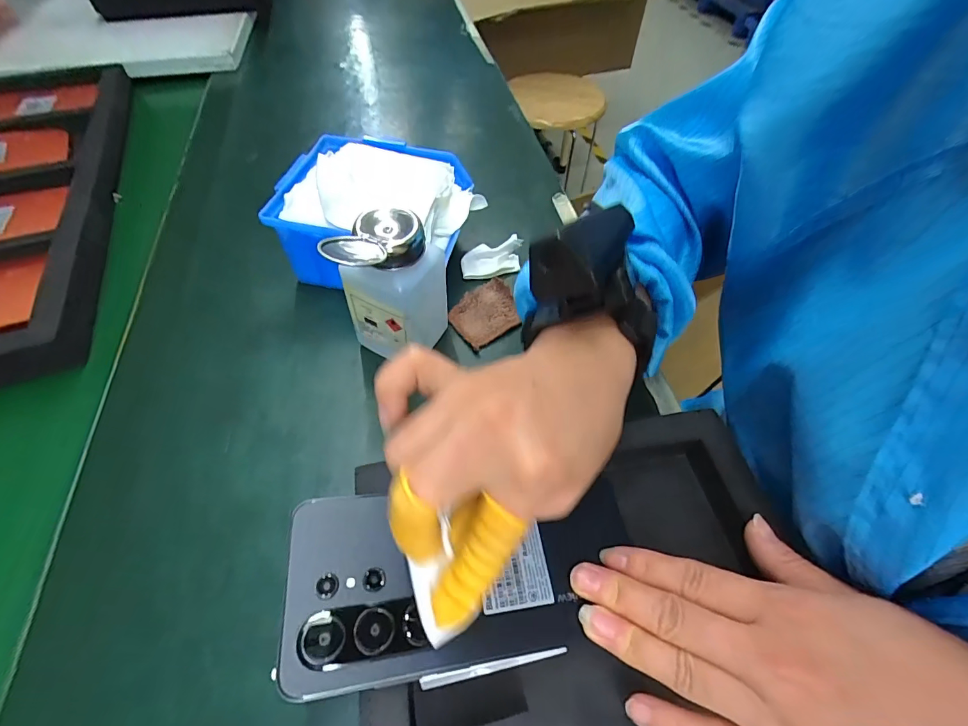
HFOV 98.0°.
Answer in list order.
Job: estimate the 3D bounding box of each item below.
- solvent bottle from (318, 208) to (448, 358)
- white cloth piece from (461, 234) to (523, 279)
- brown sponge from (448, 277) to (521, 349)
[{"bbox_3d":[-0.056,-0.048,0.278,0.057,0.101,0.060,18,57,11],"label":"solvent bottle"},{"bbox_3d":[0.007,-0.091,0.369,0.053,0.021,0.035,-7,56,-6],"label":"white cloth piece"},{"bbox_3d":[0.001,-0.041,0.335,0.054,0.009,0.048,-31,61,-20],"label":"brown sponge"}]

